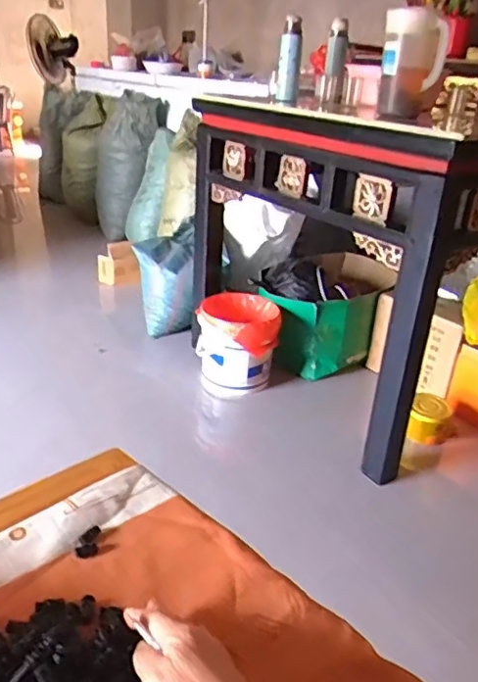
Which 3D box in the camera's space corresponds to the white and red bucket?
[{"bbox_3d":[-0.011,0.008,1.936,0.261,0.273,0.221,0,26,-8],"label":"white and red bucket"}]

